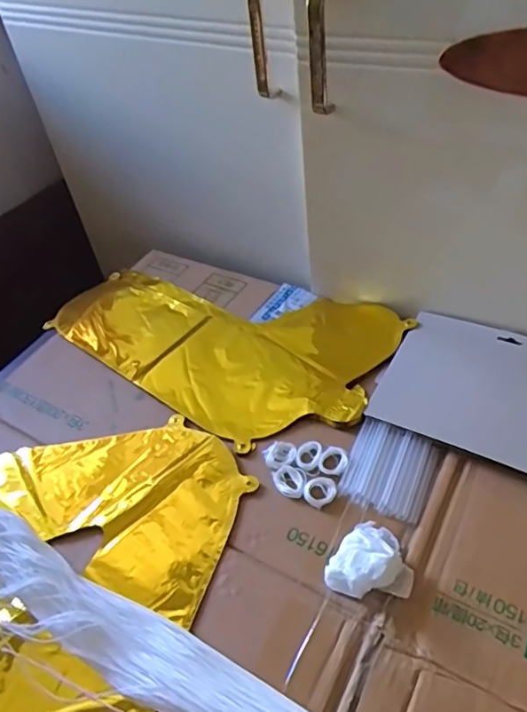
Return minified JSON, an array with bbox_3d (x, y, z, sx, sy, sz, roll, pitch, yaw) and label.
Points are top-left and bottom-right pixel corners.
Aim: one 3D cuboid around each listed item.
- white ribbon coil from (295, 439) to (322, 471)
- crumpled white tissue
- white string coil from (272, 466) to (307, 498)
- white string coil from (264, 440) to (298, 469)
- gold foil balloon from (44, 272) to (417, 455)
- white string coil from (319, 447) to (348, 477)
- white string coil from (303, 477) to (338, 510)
[{"bbox_3d":[0.041,0.089,0.500,0.022,0.004,0.031,9,48,16],"label":"white ribbon coil"},{"bbox_3d":[0.085,0.155,0.417,0.058,0.028,0.064,24,54,28],"label":"crumpled white tissue"},{"bbox_3d":[0.023,0.109,0.484,0.031,0.004,0.027,12,49,19],"label":"white string coil"},{"bbox_3d":[0.016,0.089,0.504,0.029,0.004,0.028,-4,46,4],"label":"white string coil"},{"bbox_3d":[-0.062,-0.024,0.635,0.397,0.018,0.223,21,52,25],"label":"gold foil balloon"},{"bbox_3d":[0.063,0.094,0.493,0.025,0.004,0.029,0,46,8],"label":"white string coil"},{"bbox_3d":[0.049,0.116,0.474,0.028,0.004,0.025,-37,52,-26],"label":"white string coil"}]

